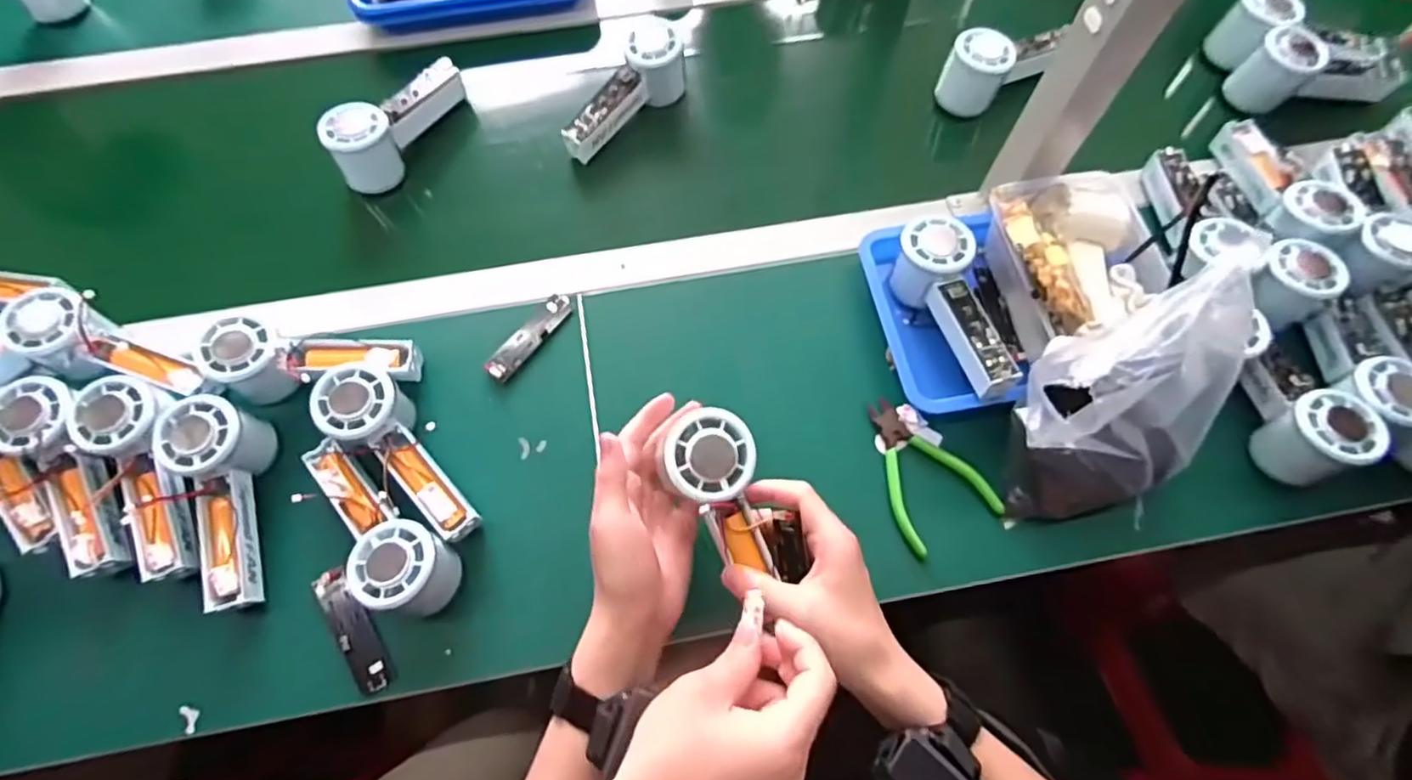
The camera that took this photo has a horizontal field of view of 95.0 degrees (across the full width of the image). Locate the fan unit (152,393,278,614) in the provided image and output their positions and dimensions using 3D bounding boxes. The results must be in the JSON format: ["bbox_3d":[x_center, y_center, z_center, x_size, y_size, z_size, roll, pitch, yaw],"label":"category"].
[{"bbox_3d":[-0.356,0.082,0.479,0.056,0.060,0.153,-12,84,-4],"label":"fan unit"}]

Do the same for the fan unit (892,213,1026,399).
[{"bbox_3d":[0.194,-0.062,0.518,0.052,0.055,0.149,-10,67,-4],"label":"fan unit"}]

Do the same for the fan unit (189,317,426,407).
[{"bbox_3d":[-0.307,-0.022,0.504,0.144,0.053,0.055,0,67,1],"label":"fan unit"}]

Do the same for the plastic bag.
[{"bbox_3d":[0.281,0.018,0.430,0.131,0.170,0.103,-25,69,-10],"label":"plastic bag"}]

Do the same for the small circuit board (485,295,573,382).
[{"bbox_3d":[-0.148,-0.046,0.547,0.020,0.009,0.091,33,71,14],"label":"small circuit board"}]

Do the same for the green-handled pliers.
[{"bbox_3d":[0.163,0.060,0.504,0.076,0.009,0.118,-29,70,-11],"label":"green-handled pliers"}]

